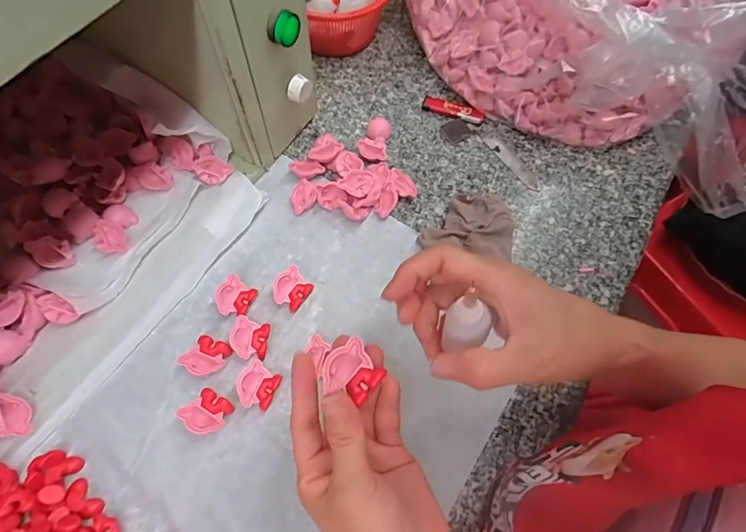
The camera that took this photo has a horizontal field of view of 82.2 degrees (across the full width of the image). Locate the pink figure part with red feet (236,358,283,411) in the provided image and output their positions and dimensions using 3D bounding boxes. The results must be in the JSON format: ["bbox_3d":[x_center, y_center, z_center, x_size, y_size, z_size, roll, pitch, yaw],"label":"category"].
[{"bbox_3d":[-0.098,0.104,0.366,0.032,0.016,0.034,28,66,11],"label":"pink figure part with red feet"}]

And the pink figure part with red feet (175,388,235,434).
[{"bbox_3d":[-0.138,0.122,0.356,0.035,0.015,0.032,30,66,11],"label":"pink figure part with red feet"}]

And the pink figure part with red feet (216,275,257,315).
[{"bbox_3d":[-0.128,0.031,0.400,0.033,0.015,0.034,29,66,11],"label":"pink figure part with red feet"}]

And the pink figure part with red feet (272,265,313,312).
[{"bbox_3d":[-0.077,0.023,0.407,0.032,0.018,0.035,41,69,16],"label":"pink figure part with red feet"}]

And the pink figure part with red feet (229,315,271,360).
[{"bbox_3d":[-0.110,0.066,0.385,0.033,0.017,0.034,13,64,4],"label":"pink figure part with red feet"}]

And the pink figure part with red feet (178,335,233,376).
[{"bbox_3d":[-0.145,0.080,0.375,0.034,0.014,0.033,22,65,8],"label":"pink figure part with red feet"}]

